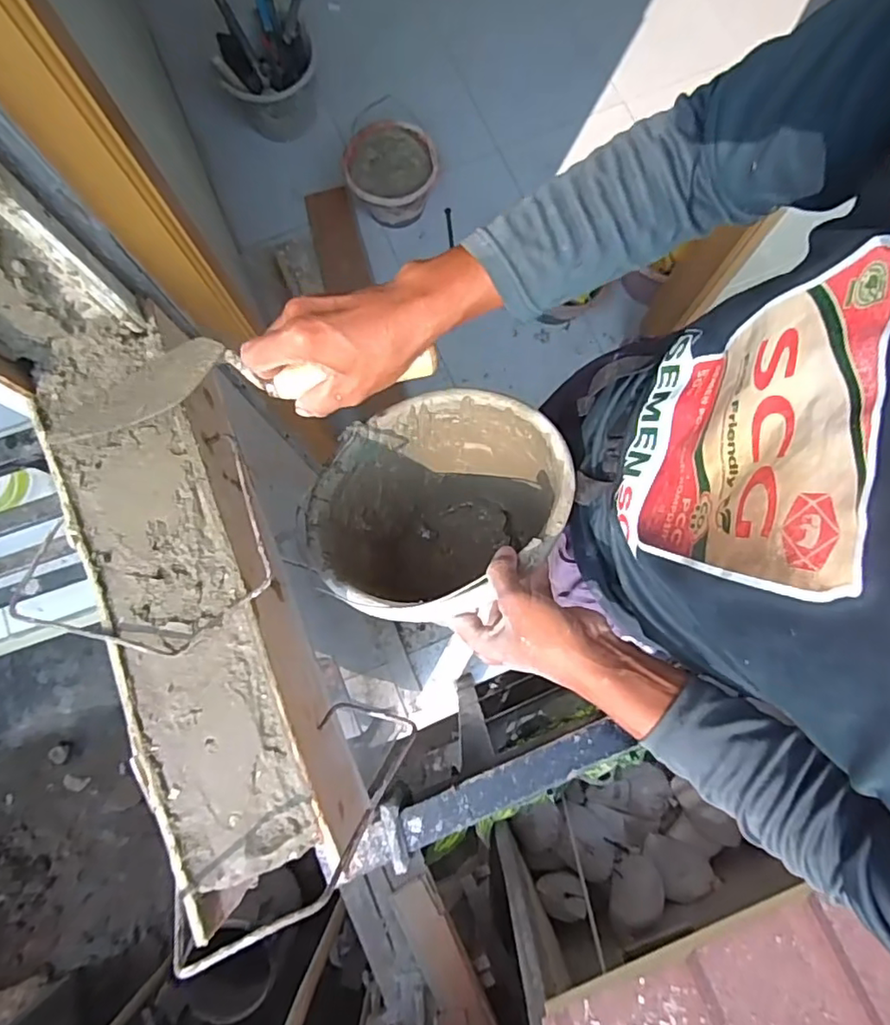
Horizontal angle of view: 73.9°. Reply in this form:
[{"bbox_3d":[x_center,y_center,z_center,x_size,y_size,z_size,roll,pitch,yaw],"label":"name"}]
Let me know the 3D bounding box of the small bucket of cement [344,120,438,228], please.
[{"bbox_3d":[-0.141,-0.901,1.597,0.236,0.127,0.240,0,79,1],"label":"small bucket of cement"}]

